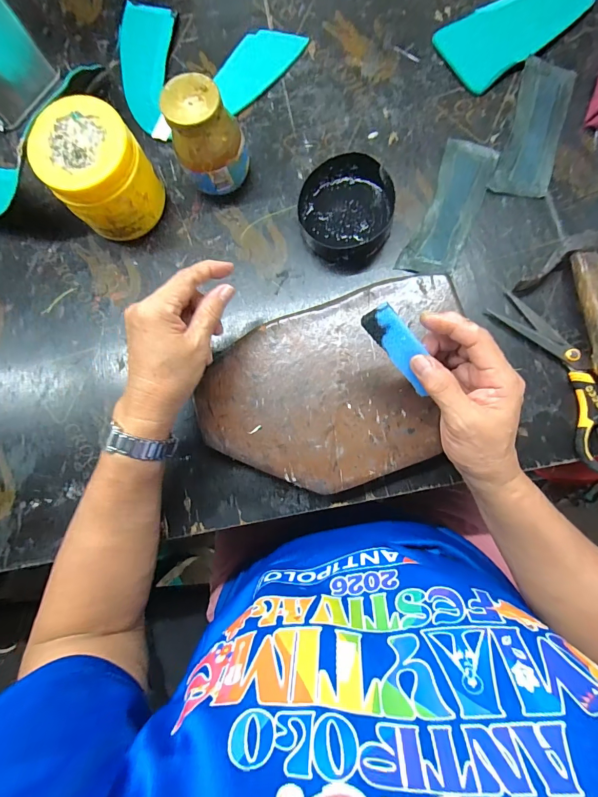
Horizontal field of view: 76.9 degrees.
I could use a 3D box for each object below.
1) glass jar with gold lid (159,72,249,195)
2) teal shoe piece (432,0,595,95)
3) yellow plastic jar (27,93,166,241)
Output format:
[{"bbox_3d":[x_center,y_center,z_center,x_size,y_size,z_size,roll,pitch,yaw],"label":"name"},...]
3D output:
[{"bbox_3d":[-0.090,-0.259,0.383,0.064,0.100,0.062,-1,83,5],"label":"glass jar with gold lid"},{"bbox_3d":[0.237,-0.406,0.407,0.158,0.016,0.087,-30,81,1],"label":"teal shoe piece"},{"bbox_3d":[-0.198,-0.227,0.388,0.090,0.099,0.090,-1,83,5],"label":"yellow plastic jar"}]

